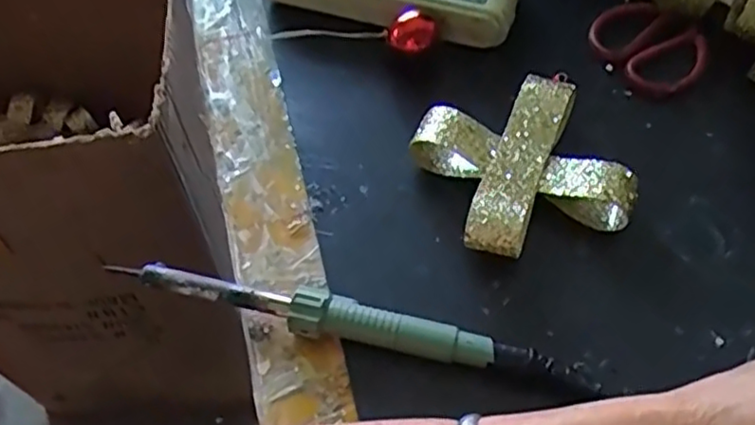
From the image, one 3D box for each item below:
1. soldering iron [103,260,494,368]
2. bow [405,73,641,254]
[{"bbox_3d":[-0.041,0.055,0.375,0.205,0.025,0.022,11,59,7],"label":"soldering iron"},{"bbox_3d":[0.086,-0.026,0.411,0.103,0.038,0.102,-17,60,-10],"label":"bow"}]

